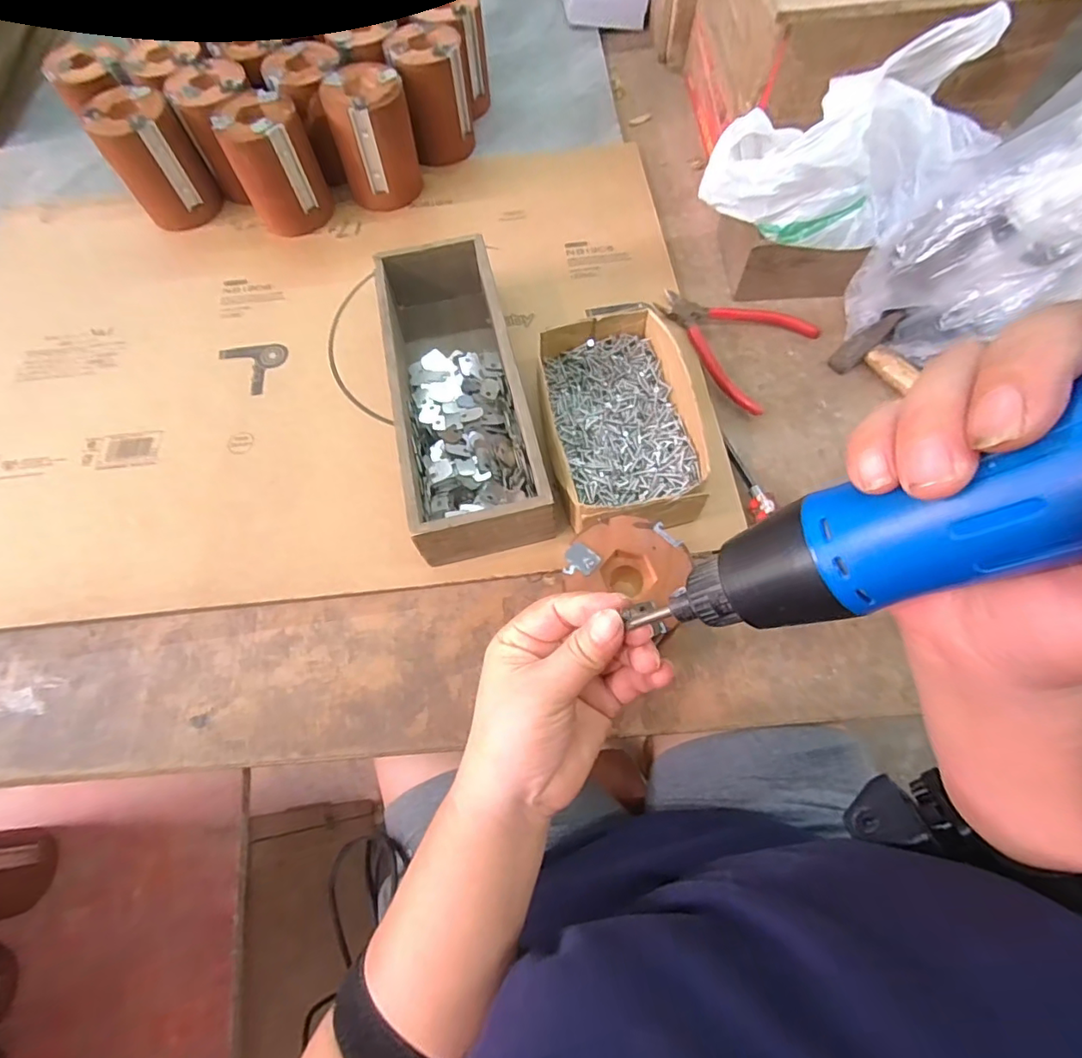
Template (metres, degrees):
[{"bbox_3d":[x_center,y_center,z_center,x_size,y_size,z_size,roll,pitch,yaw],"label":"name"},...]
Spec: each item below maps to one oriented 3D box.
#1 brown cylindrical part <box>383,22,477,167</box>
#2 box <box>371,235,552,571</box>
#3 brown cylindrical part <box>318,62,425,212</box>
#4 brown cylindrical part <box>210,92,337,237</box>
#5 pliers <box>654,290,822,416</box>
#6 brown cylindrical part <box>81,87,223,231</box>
[{"bbox_3d":[-0.116,-0.466,0.587,0.072,0.100,0.074,-1,66,2],"label":"brown cylindrical part"},{"bbox_3d":[-0.070,-0.120,0.454,0.098,0.069,0.294,-13,67,-4],"label":"box"},{"bbox_3d":[-0.172,-0.402,0.560,0.078,0.101,0.072,-1,66,2],"label":"brown cylindrical part"},{"bbox_3d":[-0.267,-0.368,0.547,0.077,0.099,0.072,-24,68,-8],"label":"brown cylindrical part"},{"bbox_3d":[0.168,-0.180,0.502,0.141,0.017,0.126,33,72,15],"label":"pliers"},{"bbox_3d":[-0.397,-0.380,0.560,0.076,0.099,0.079,-1,66,2],"label":"brown cylindrical part"}]

